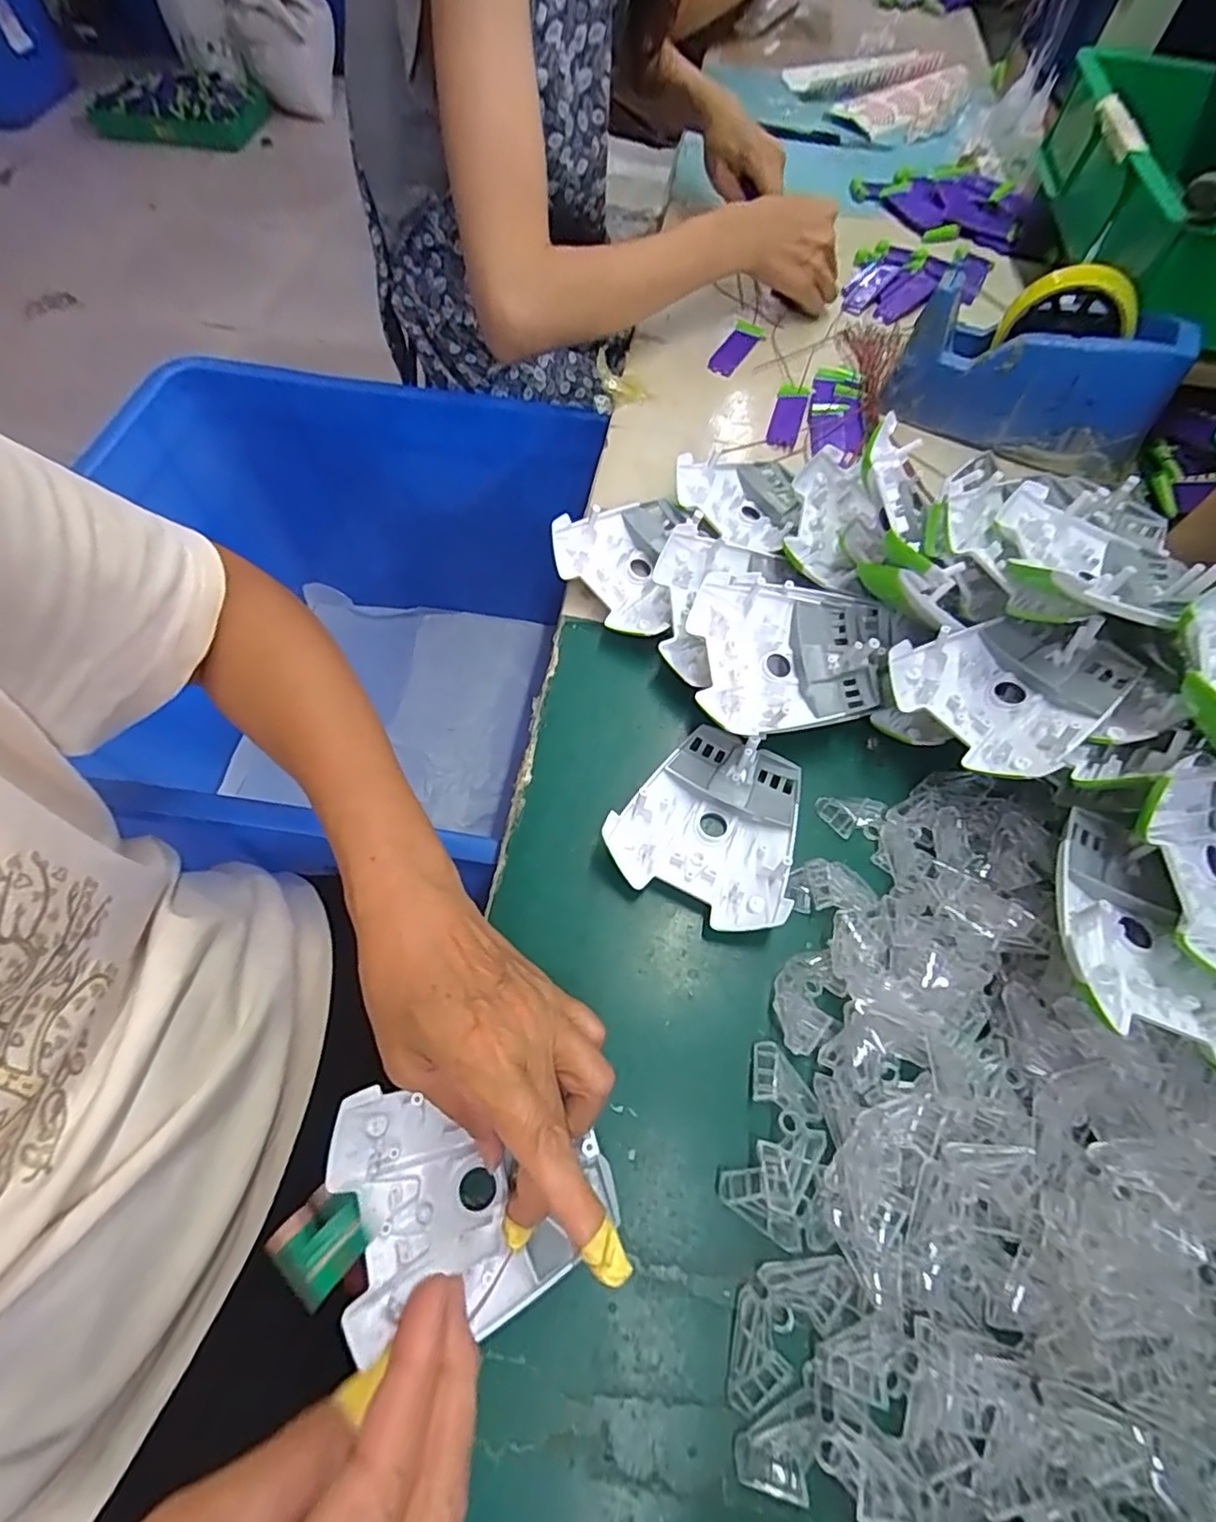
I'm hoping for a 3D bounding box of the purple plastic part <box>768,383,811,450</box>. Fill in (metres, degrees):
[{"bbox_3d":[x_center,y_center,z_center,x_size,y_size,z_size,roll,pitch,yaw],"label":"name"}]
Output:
[{"bbox_3d":[0.158,-0.301,0.537,0.027,0.006,0.089,16,63,6],"label":"purple plastic part"}]

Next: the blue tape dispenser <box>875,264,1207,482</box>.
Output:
[{"bbox_3d":[0.337,-0.308,0.486,0.193,0.104,0.069,36,67,15],"label":"blue tape dispenser"}]

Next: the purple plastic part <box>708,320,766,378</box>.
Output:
[{"bbox_3d":[0.123,-0.393,0.581,0.031,0.007,0.088,25,64,10],"label":"purple plastic part"}]

